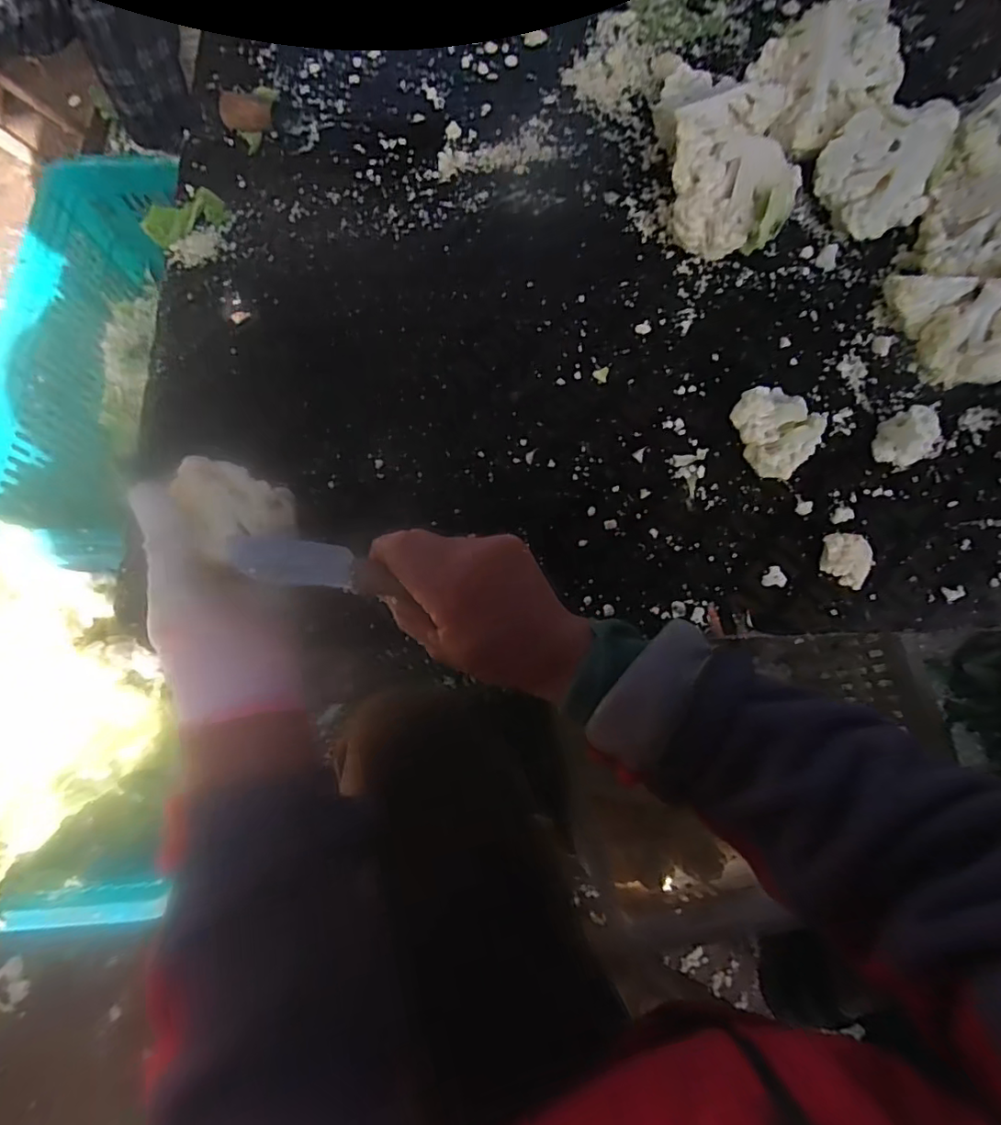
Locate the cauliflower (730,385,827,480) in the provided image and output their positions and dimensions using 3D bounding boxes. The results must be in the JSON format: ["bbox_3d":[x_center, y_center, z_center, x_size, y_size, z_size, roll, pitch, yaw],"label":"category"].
[{"bbox_3d":[0.243,-0.117,0.503,0.074,0.039,0.080,0,75,0],"label":"cauliflower"}]

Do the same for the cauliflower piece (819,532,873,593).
[{"bbox_3d":[0.293,-0.002,0.481,0.036,0.030,0.044,0,75,0],"label":"cauliflower piece"}]

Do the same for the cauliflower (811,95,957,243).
[{"bbox_3d":[0.370,-0.375,0.545,0.120,0.073,0.108,-12,77,-1],"label":"cauliflower"}]

